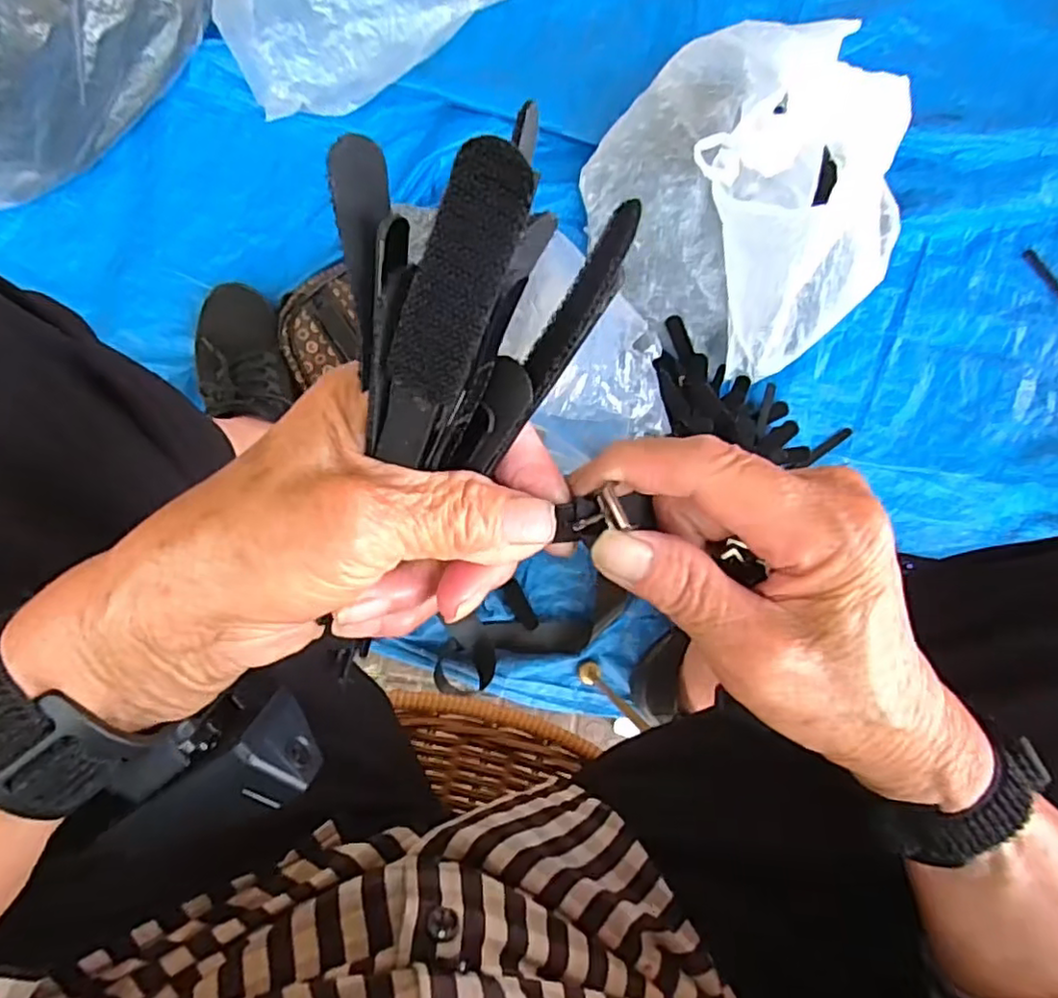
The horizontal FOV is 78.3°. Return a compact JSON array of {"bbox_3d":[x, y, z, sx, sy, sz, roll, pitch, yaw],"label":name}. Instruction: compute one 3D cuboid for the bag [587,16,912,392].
[{"bbox_3d":[0.206,-0.278,0.605,0.296,0.173,0.233,42,85,-2],"label":"bag"}]

